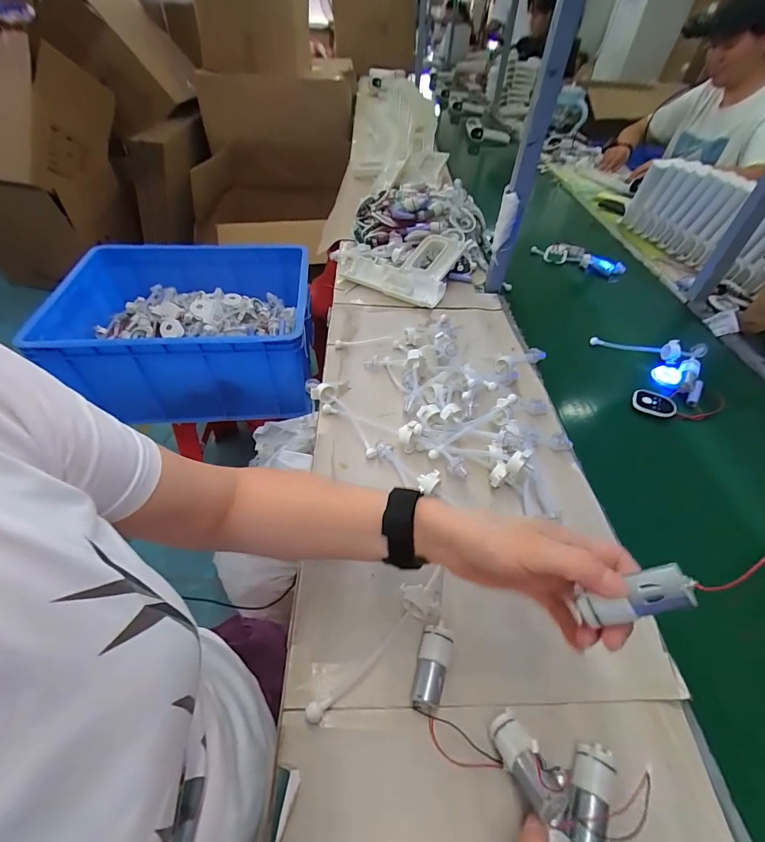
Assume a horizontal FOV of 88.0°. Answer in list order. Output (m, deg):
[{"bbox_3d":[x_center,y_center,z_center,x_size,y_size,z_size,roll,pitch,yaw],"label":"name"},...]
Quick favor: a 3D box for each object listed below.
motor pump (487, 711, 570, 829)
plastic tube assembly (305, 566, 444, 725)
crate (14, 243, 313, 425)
[{"bbox_3d":[0.104,0.252,0.289,0.022,0.028,0.062,-13,25,-17],"label":"motor pump"},{"bbox_3d":[0.005,0.195,0.350,0.041,0.025,0.165,35,54,25],"label":"plastic tube assembly"},{"bbox_3d":[-0.448,-0.219,0.941,0.555,0.216,0.385,-1,47,-4],"label":"crate"}]

